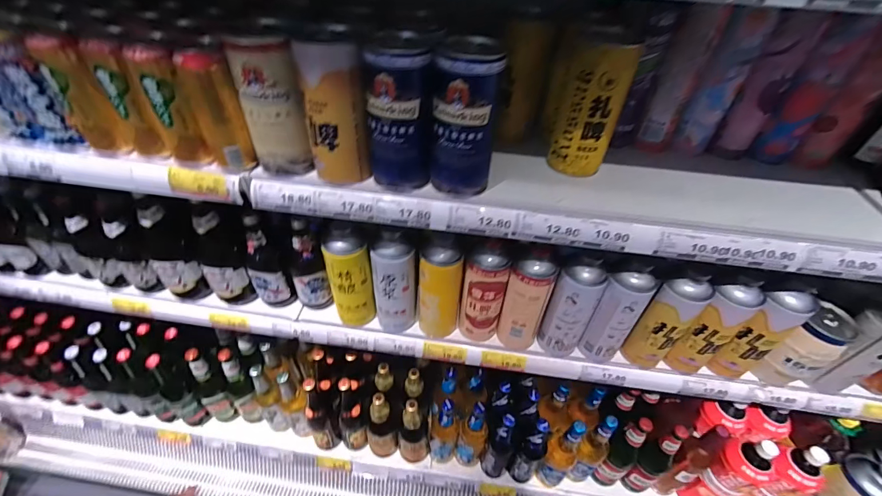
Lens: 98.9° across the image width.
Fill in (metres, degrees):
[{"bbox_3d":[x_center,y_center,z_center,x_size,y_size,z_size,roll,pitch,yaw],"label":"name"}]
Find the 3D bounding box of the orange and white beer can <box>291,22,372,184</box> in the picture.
[{"bbox_3d":[-0.142,-0.183,0.500,0.070,0.182,0.068,-15,46,-20],"label":"orange and white beer can"}]

